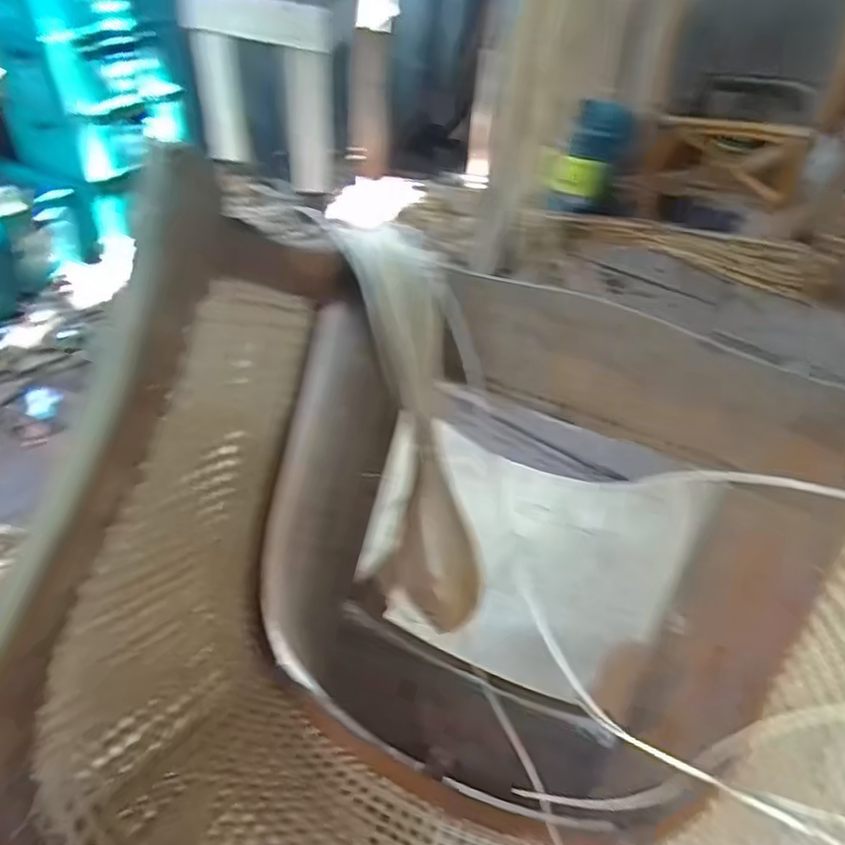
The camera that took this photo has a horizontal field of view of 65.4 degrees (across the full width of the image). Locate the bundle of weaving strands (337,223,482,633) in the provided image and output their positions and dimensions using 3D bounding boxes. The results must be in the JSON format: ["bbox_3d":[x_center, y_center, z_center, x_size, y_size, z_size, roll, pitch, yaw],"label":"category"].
[{"bbox_3d":[-0.009,-0.001,0.687,0.106,0.405,0.123,-6,6,-11],"label":"bundle of weaving strands"}]

